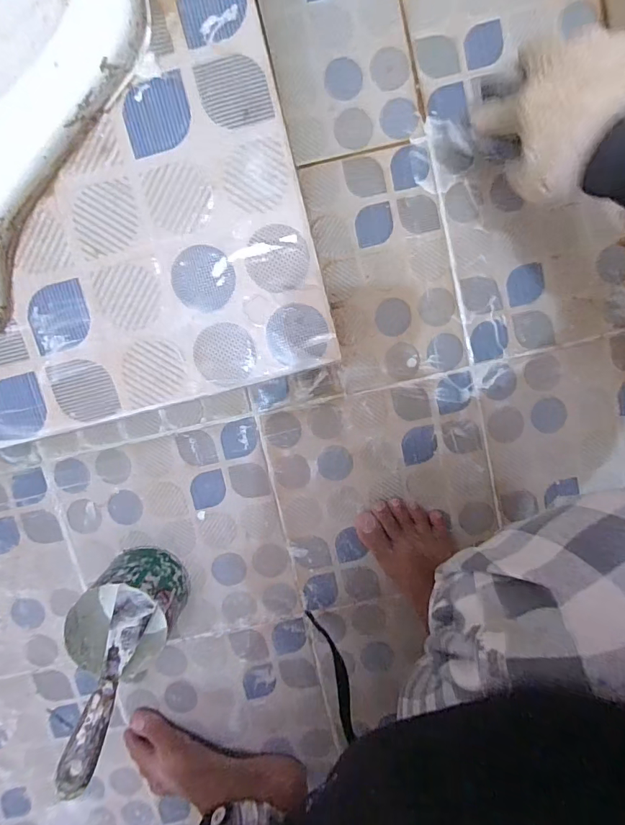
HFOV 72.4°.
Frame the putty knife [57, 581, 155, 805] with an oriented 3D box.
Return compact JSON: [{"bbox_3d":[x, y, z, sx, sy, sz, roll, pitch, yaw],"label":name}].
[{"bbox_3d":[-0.207,0.272,0.433,0.041,0.017,0.176,9,53,-1],"label":"putty knife"}]

